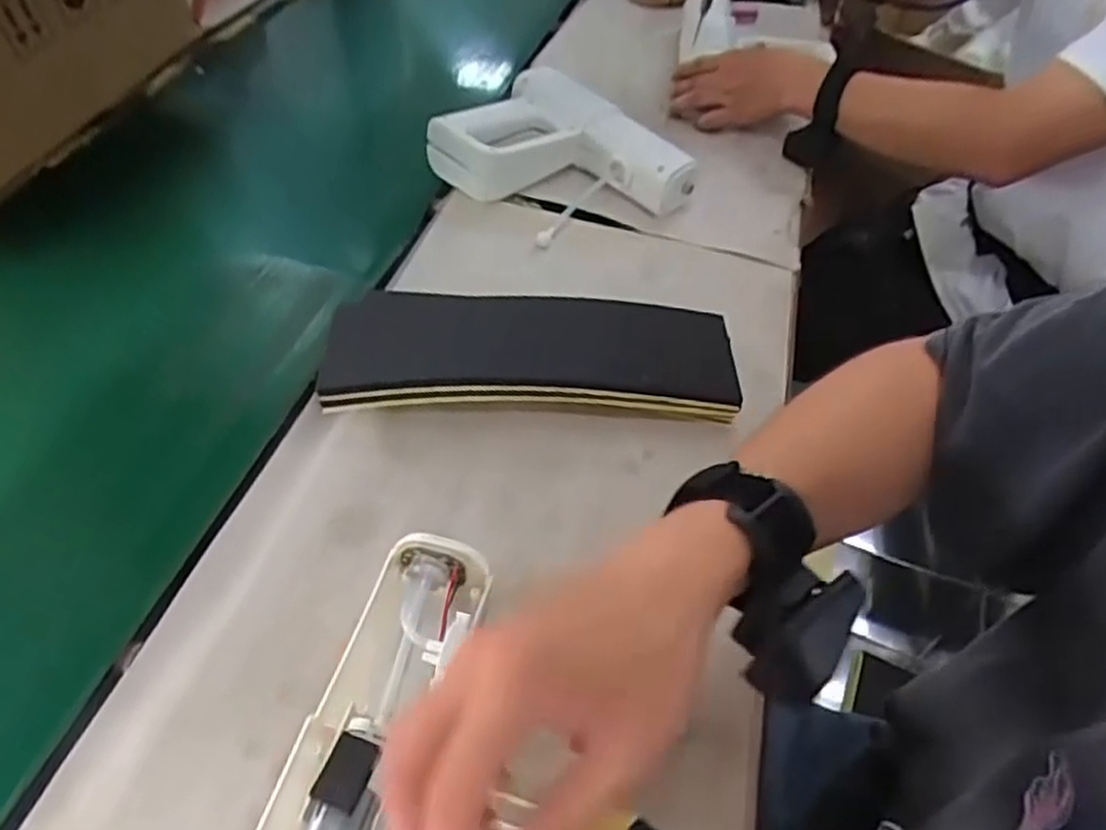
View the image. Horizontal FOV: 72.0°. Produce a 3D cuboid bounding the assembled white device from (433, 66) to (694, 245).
[{"bbox_3d":[0.010,-0.243,0.730,0.203,0.081,0.168,35,54,26],"label":"assembled white device"}]

